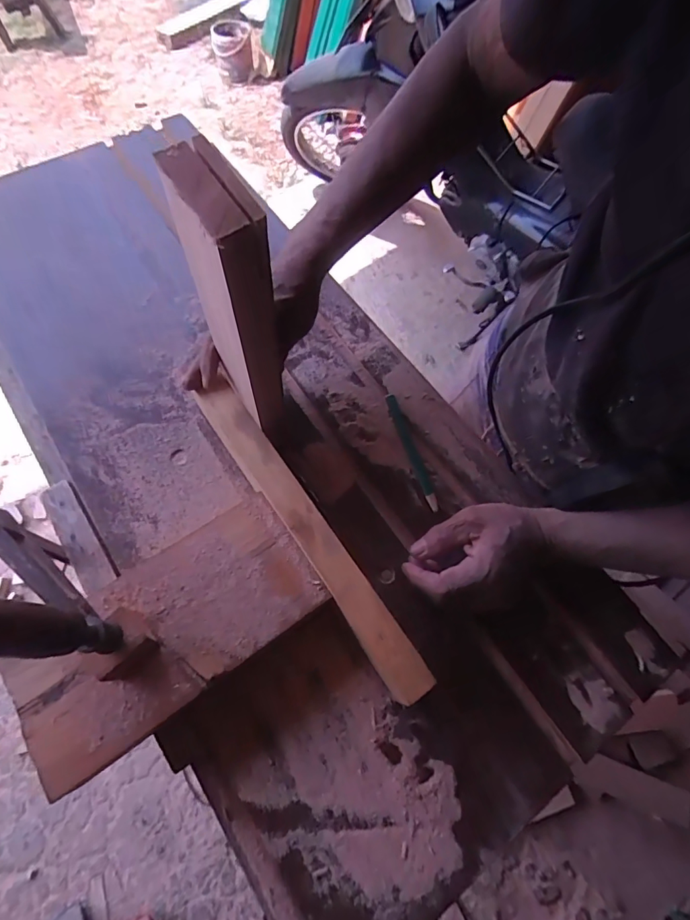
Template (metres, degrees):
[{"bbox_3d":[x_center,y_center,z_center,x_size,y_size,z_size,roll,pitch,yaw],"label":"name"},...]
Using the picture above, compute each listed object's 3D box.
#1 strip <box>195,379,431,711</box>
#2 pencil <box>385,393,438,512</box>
[{"bbox_3d":[-0.035,0.056,0.408,0.034,0.011,0.328,-32,72,-15],"label":"strip"},{"bbox_3d":[0.075,-0.012,0.509,0.013,0.006,0.145,-16,66,-9],"label":"pencil"}]

